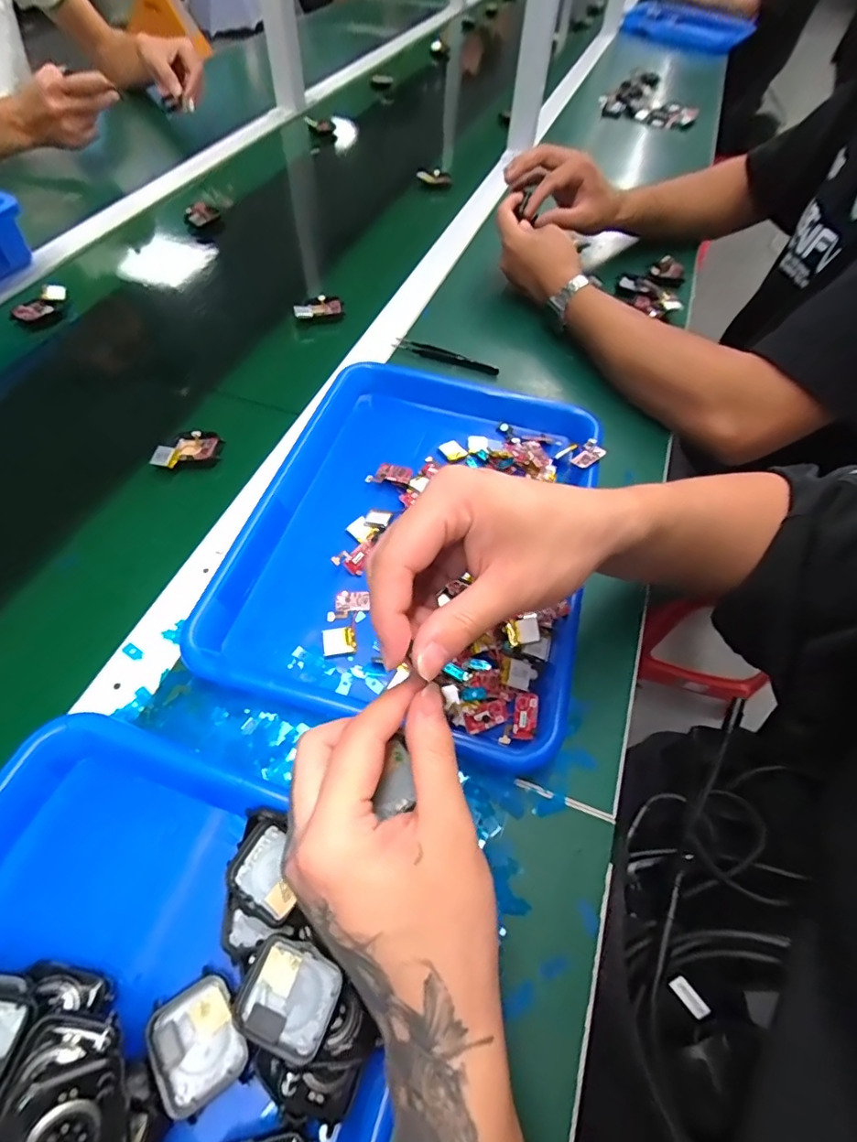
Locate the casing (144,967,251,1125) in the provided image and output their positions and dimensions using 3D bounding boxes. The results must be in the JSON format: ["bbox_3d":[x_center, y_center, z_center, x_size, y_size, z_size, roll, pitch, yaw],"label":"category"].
[{"bbox_3d":[-0.107,0.218,0.237,0.035,0.008,0.045,-28,64,-19],"label":"casing"}]

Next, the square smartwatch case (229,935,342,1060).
[{"bbox_3d":[-0.063,0.193,0.233,0.043,0.004,0.038,17,43,11],"label":"square smartwatch case"}]

